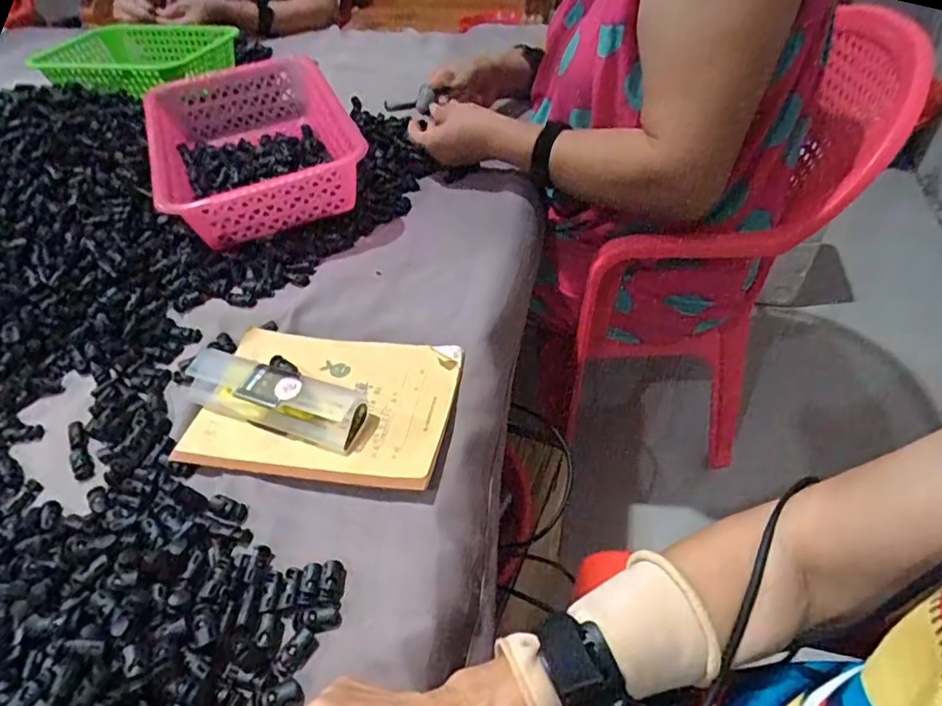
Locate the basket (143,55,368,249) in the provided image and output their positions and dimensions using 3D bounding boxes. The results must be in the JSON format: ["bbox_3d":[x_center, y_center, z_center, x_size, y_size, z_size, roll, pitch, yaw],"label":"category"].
[{"bbox_3d":[-0.250,-0.236,0.654,0.203,0.086,0.271,-19,47,-14],"label":"basket"}]

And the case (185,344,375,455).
[{"bbox_3d":[-0.161,0.034,0.459,0.155,0.034,0.044,16,52,14],"label":"case"}]

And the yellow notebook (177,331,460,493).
[{"bbox_3d":[-0.121,0.039,0.468,0.205,0.014,0.139,6,46,10],"label":"yellow notebook"}]

